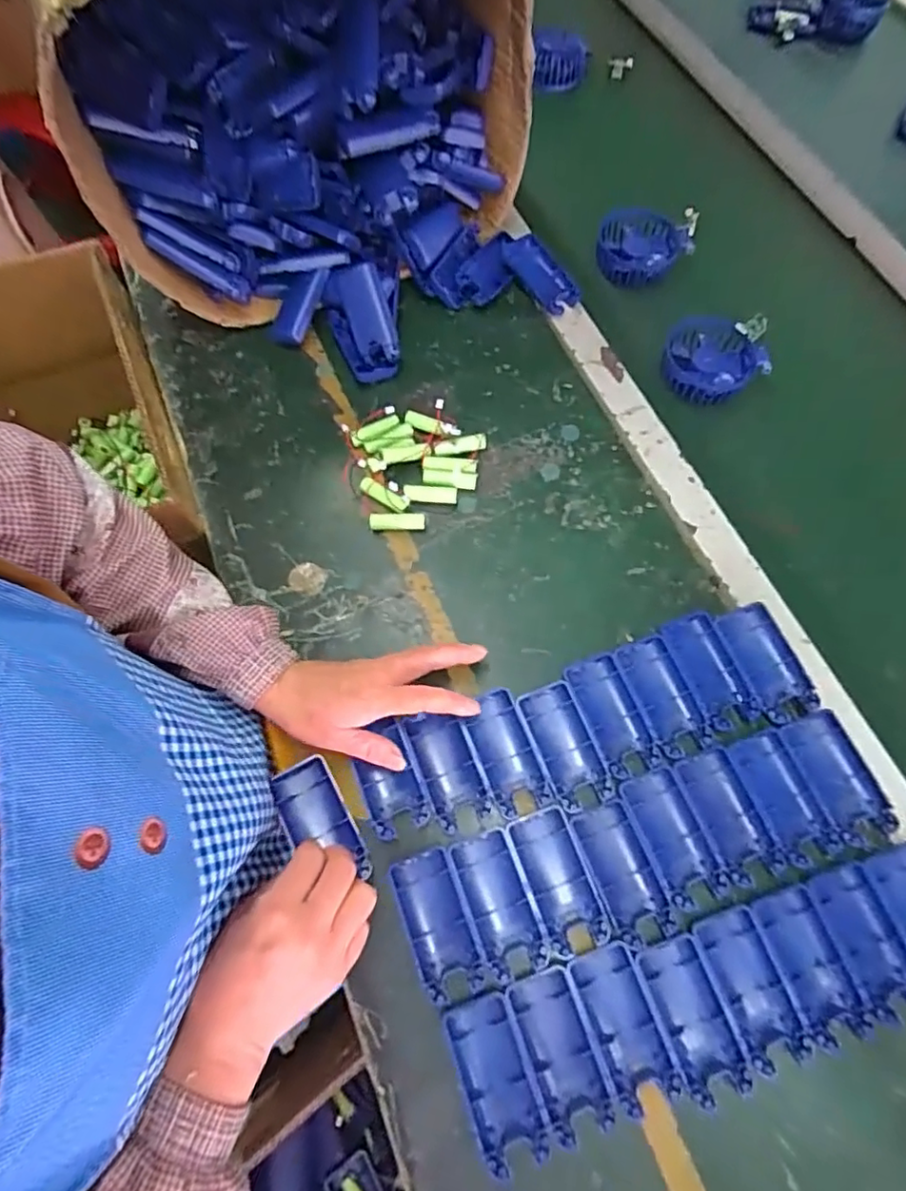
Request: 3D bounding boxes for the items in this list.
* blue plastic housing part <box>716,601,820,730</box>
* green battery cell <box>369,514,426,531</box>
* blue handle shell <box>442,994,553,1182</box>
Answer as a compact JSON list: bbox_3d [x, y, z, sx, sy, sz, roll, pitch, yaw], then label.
[{"bbox_3d":[0.255,0.054,0.481,0.043,0.010,0.093,-18,70,-6],"label":"blue plastic housing part"},{"bbox_3d":[-0.052,-0.067,0.540,0.049,0.014,0.015,3,69,2],"label":"green battery cell"},{"bbox_3d":[0.027,0.317,0.386,0.041,0.009,0.091,-21,70,-7],"label":"blue handle shell"}]

